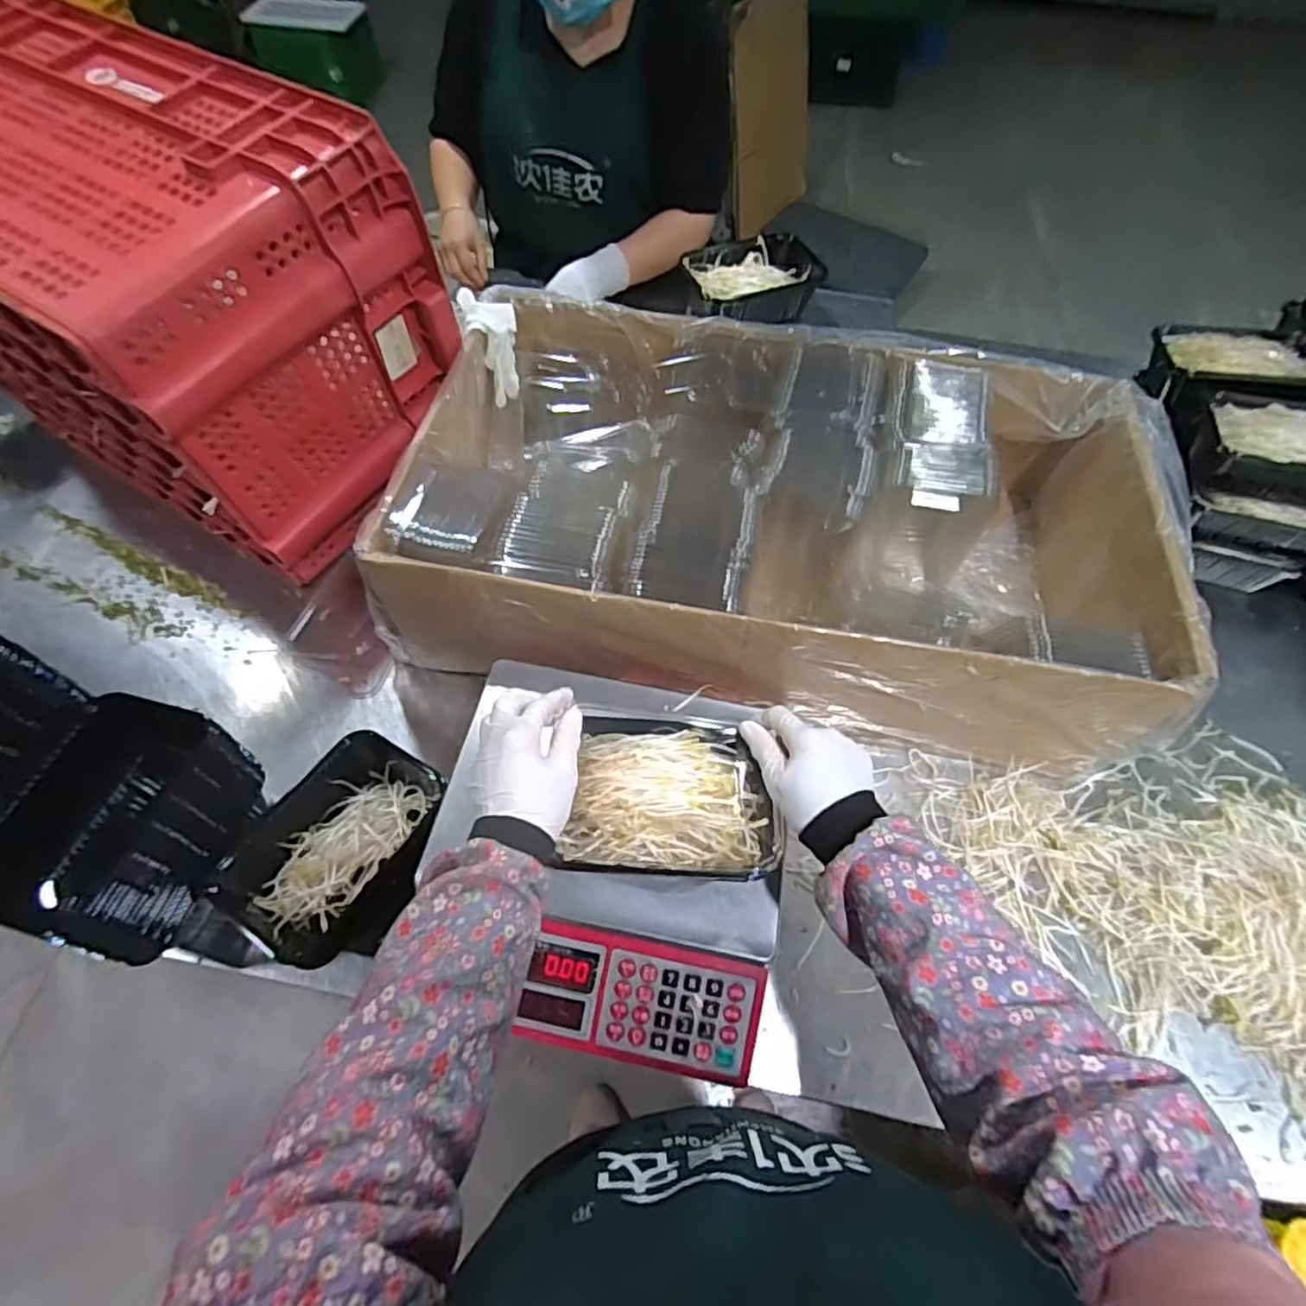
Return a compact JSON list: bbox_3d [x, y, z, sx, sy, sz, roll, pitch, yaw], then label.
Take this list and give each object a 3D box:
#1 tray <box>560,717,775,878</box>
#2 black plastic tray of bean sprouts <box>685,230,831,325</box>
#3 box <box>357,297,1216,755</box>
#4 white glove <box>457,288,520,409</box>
[{"bbox_3d":[0.009,0.107,0.520,0.165,0.044,0.124,2,59,-1],"label":"tray"},{"bbox_3d":[0.134,-0.504,0.910,0.182,0.060,0.117,-20,62,-14],"label":"black plastic tray of bean sprouts"},{"bbox_3d":[0.135,-0.147,0.748,0.748,0.197,0.435,10,59,4],"label":"box"},{"bbox_3d":[-0.185,-0.367,0.786,0.062,0.134,0.050,-21,18,-14],"label":"white glove"}]

